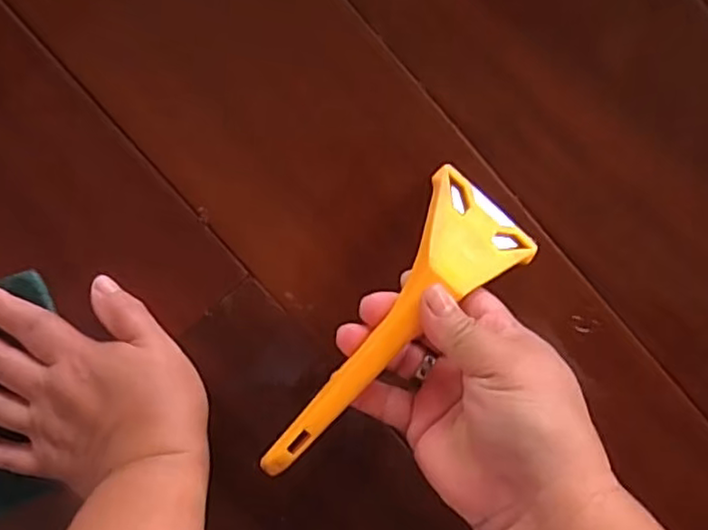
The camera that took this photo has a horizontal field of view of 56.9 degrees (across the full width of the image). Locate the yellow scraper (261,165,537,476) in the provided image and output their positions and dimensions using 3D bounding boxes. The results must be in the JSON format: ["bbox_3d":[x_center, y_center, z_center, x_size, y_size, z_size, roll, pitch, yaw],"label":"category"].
[{"bbox_3d":[0.020,0.029,0.295,0.056,0.030,0.164,41,78,-3],"label":"yellow scraper"}]

